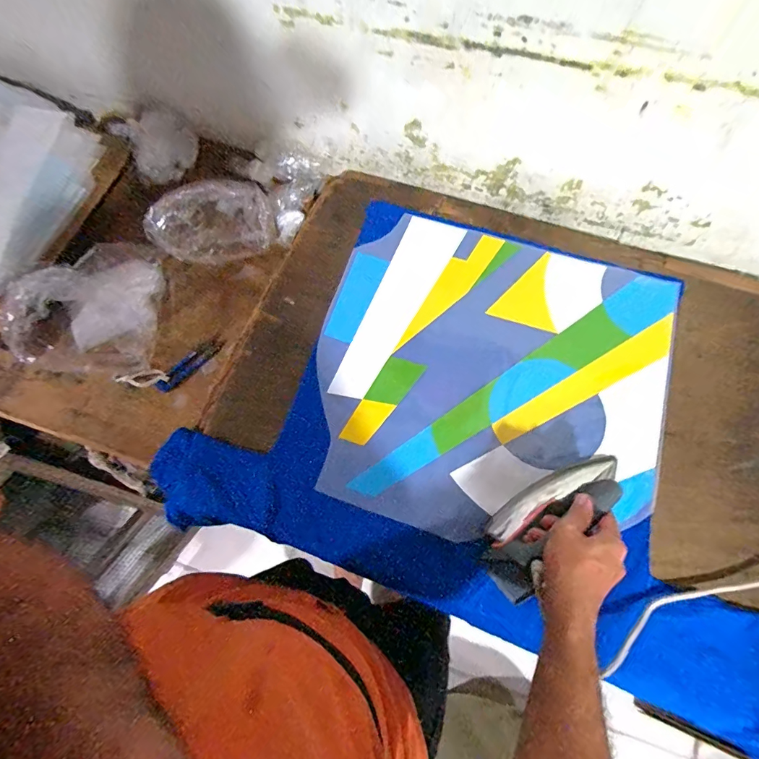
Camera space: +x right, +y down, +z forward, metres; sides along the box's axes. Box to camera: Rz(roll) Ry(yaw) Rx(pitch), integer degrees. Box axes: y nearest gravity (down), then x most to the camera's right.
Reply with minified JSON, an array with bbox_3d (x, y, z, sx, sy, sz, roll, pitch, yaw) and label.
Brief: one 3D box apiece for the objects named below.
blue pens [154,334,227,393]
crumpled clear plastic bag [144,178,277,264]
[{"bbox_3d":[-0.308,-0.025,0.671,0.121,0.012,0.029,-40,74,-10],"label":"blue pens"},{"bbox_3d":[-0.281,-0.275,0.683,0.190,0.085,0.129,-22,70,-6],"label":"crumpled clear plastic bag"}]

